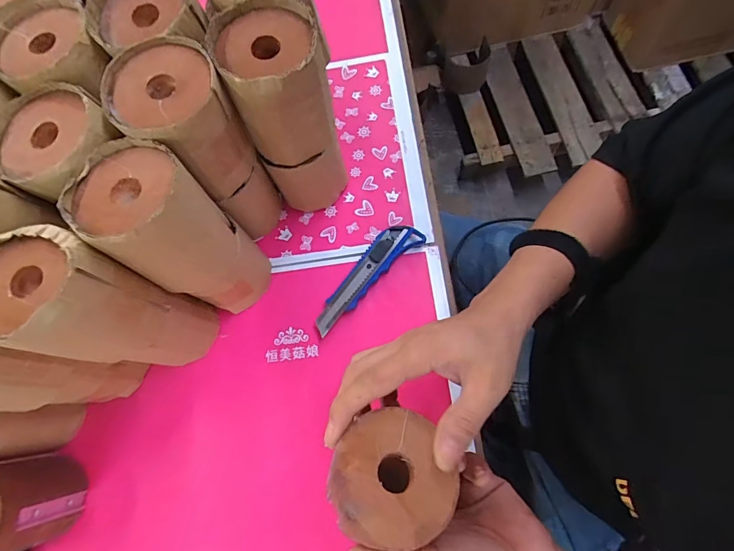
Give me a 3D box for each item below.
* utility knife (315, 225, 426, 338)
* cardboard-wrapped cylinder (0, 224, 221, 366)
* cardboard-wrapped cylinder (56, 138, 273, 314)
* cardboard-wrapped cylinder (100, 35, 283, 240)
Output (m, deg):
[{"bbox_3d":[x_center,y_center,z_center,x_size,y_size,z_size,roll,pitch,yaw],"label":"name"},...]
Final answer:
[{"bbox_3d":[-0.004,-0.001,0.457,0.156,0.024,0.039,-42,75,-8],"label":"utility knife"},{"bbox_3d":[-0.220,0.033,0.364,0.087,0.217,0.083,18,76,10],"label":"cardboard-wrapped cylinder"},{"bbox_3d":[-0.163,-0.030,0.377,0.083,0.216,0.090,-1,73,4],"label":"cardboard-wrapped cylinder"},{"bbox_3d":[-0.145,-0.109,0.392,0.083,0.203,0.092,-40,74,-7],"label":"cardboard-wrapped cylinder"}]

